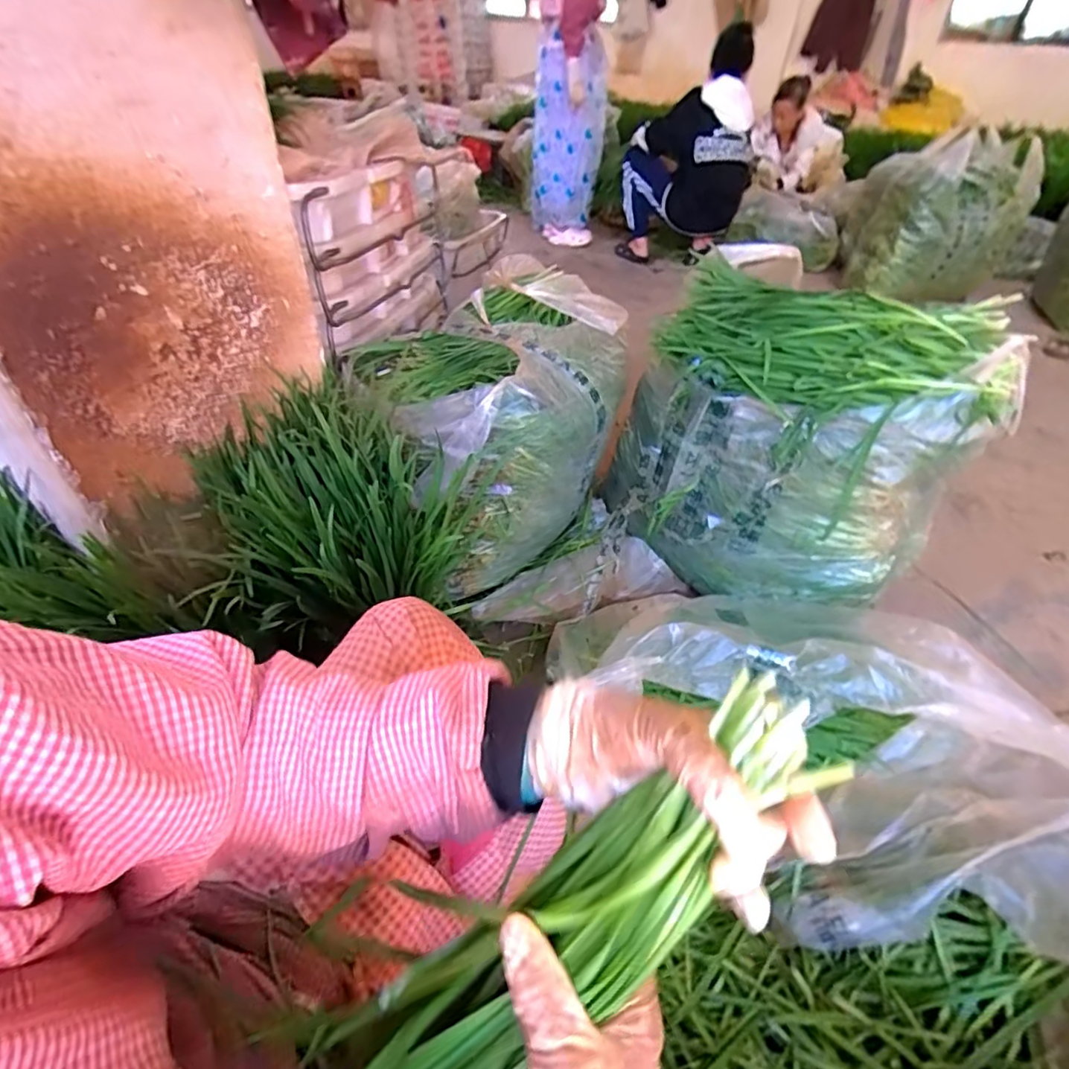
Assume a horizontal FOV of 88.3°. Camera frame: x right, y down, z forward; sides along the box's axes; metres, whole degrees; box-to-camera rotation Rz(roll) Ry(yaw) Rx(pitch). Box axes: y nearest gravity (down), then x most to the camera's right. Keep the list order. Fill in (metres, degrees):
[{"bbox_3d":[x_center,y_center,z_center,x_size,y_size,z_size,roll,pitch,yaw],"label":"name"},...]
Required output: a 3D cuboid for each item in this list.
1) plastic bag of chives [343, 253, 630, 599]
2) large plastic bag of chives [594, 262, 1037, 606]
[{"bbox_3d":[-0.052,-0.189,0.999,0.318,0.396,0.454,25,47,22],"label":"plastic bag of chives"},{"bbox_3d":[0.421,-0.144,0.942,0.560,0.436,0.295,15,44,13],"label":"large plastic bag of chives"}]

